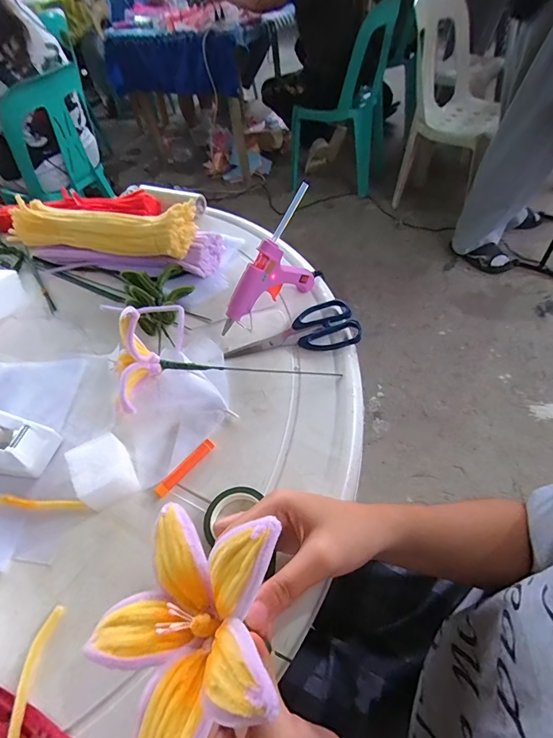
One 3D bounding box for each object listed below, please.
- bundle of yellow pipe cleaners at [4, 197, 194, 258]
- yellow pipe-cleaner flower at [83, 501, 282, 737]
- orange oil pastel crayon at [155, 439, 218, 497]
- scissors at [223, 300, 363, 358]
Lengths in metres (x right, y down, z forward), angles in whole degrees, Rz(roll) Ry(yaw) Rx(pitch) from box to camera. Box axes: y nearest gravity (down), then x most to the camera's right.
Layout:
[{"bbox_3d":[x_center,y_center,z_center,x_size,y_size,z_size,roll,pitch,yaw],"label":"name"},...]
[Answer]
[{"bbox_3d":[-0.260,-0.211,0.559,0.303,0.060,0.064,11,53,15],"label":"bundle of yellow pipe cleaners"},{"bbox_3d":[-0.036,0.129,0.203,0.111,0.060,0.114,-47,36,7],"label":"yellow pipe-cleaner flower"},{"bbox_3d":[-0.088,0.096,0.373,0.011,0.010,0.069,34,62,29],"label":"orange oil pastel crayon"},{"bbox_3d":[0.019,-0.041,0.462,0.159,0.014,0.072,-17,51,-7],"label":"scissors"}]

